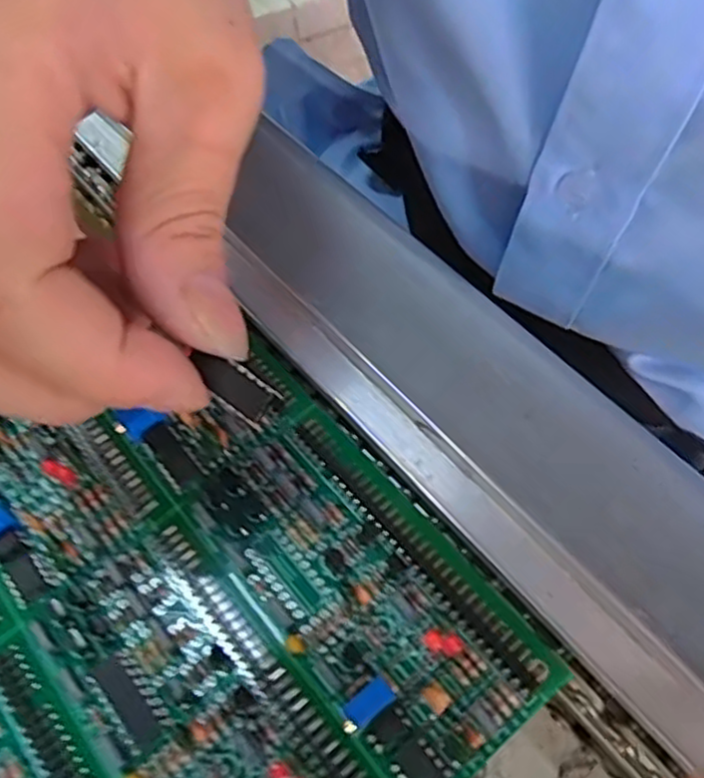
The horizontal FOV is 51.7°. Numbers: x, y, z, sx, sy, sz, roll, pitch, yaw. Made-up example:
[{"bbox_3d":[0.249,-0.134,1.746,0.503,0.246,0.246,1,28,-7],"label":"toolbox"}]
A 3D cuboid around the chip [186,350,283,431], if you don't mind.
[{"bbox_3d":[-0.022,-0.001,0.131,0.018,0.004,0.007,36,68,7],"label":"chip"}]

